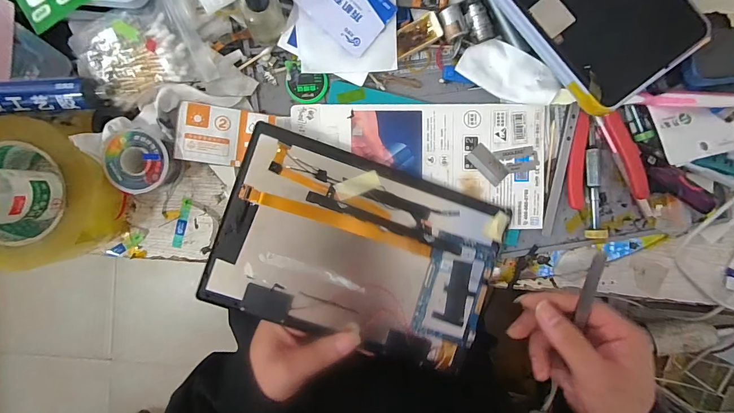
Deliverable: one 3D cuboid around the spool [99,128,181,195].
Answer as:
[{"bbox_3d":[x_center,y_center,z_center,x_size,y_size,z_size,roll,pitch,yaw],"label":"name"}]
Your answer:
[{"bbox_3d":[-0.195,-0.038,0.298,0.052,0.032,0.051,0,93,-2],"label":"spool"}]

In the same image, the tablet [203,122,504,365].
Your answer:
[{"bbox_3d":[-0.005,0.040,0.295,0.238,0.017,0.155,19,90,-5],"label":"tablet"}]

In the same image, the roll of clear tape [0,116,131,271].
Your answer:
[{"bbox_3d":[-0.273,-0.010,0.285,0.109,0.050,0.113,0,93,-2],"label":"roll of clear tape"}]

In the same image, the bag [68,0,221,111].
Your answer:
[{"bbox_3d":[-0.185,-0.127,0.279,0.099,0.025,0.071,-20,110,3],"label":"bag"}]

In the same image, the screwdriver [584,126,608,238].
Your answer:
[{"bbox_3d":[0.209,-0.021,0.312,0.013,0.015,0.100,-3,93,-1],"label":"screwdriver"}]

